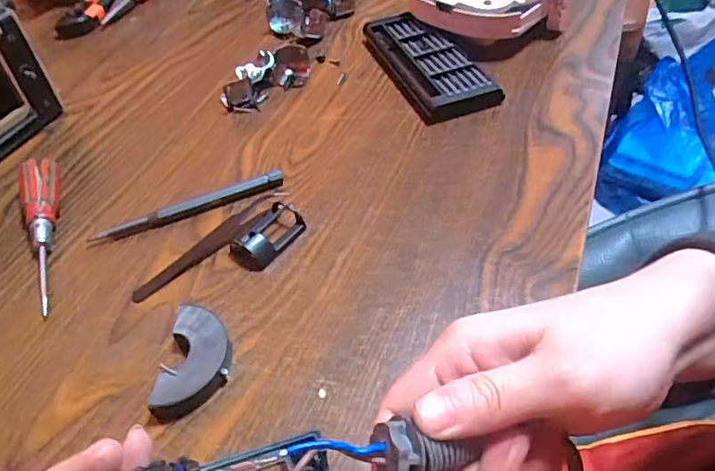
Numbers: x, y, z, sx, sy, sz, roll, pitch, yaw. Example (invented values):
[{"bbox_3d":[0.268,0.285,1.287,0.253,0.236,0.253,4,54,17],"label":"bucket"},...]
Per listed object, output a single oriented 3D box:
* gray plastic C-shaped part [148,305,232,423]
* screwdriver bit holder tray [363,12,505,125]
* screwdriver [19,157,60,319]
[{"bbox_3d":[-0.086,0.068,0.297,0.034,0.016,0.060,2,47,6],"label":"gray plastic C-shaped part"},{"bbox_3d":[0.063,-0.157,0.501,0.071,0.026,0.163,-17,47,-11],"label":"screwdriver bit holder tray"},{"bbox_3d":[-0.217,-0.005,0.376,0.024,0.022,0.138,-17,47,-11],"label":"screwdriver"}]

